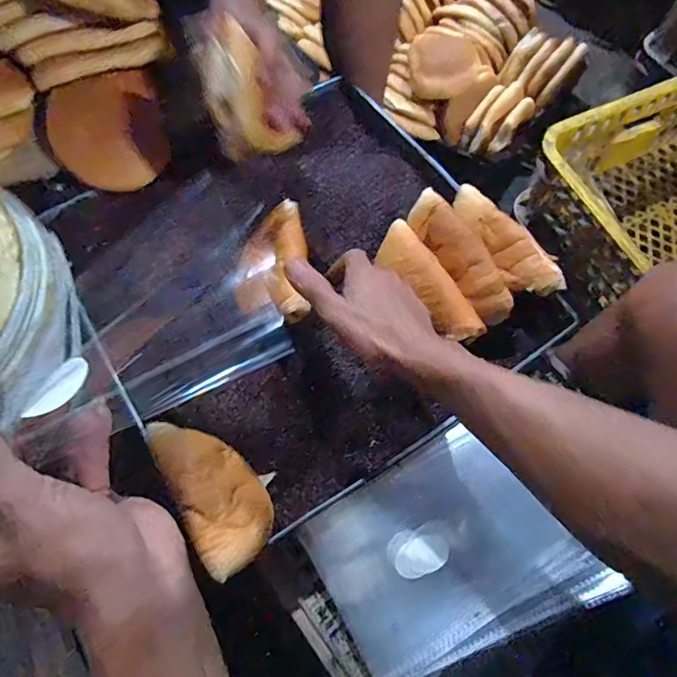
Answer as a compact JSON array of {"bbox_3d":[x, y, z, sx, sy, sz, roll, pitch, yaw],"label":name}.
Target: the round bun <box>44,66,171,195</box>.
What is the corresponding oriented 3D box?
[{"bbox_3d":[-0.261,-0.231,0.564,0.126,0.030,0.126,0,88,-7],"label":"round bun"}]

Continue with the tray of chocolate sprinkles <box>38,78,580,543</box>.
[{"bbox_3d":[-0.038,-0.073,0.538,0.437,0.065,0.449,-29,71,-12],"label":"tray of chocolate sprinkles"}]

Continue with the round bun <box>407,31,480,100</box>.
[{"bbox_3d":[0.181,-0.470,0.847,0.122,0.063,0.104,14,68,5],"label":"round bun"}]

